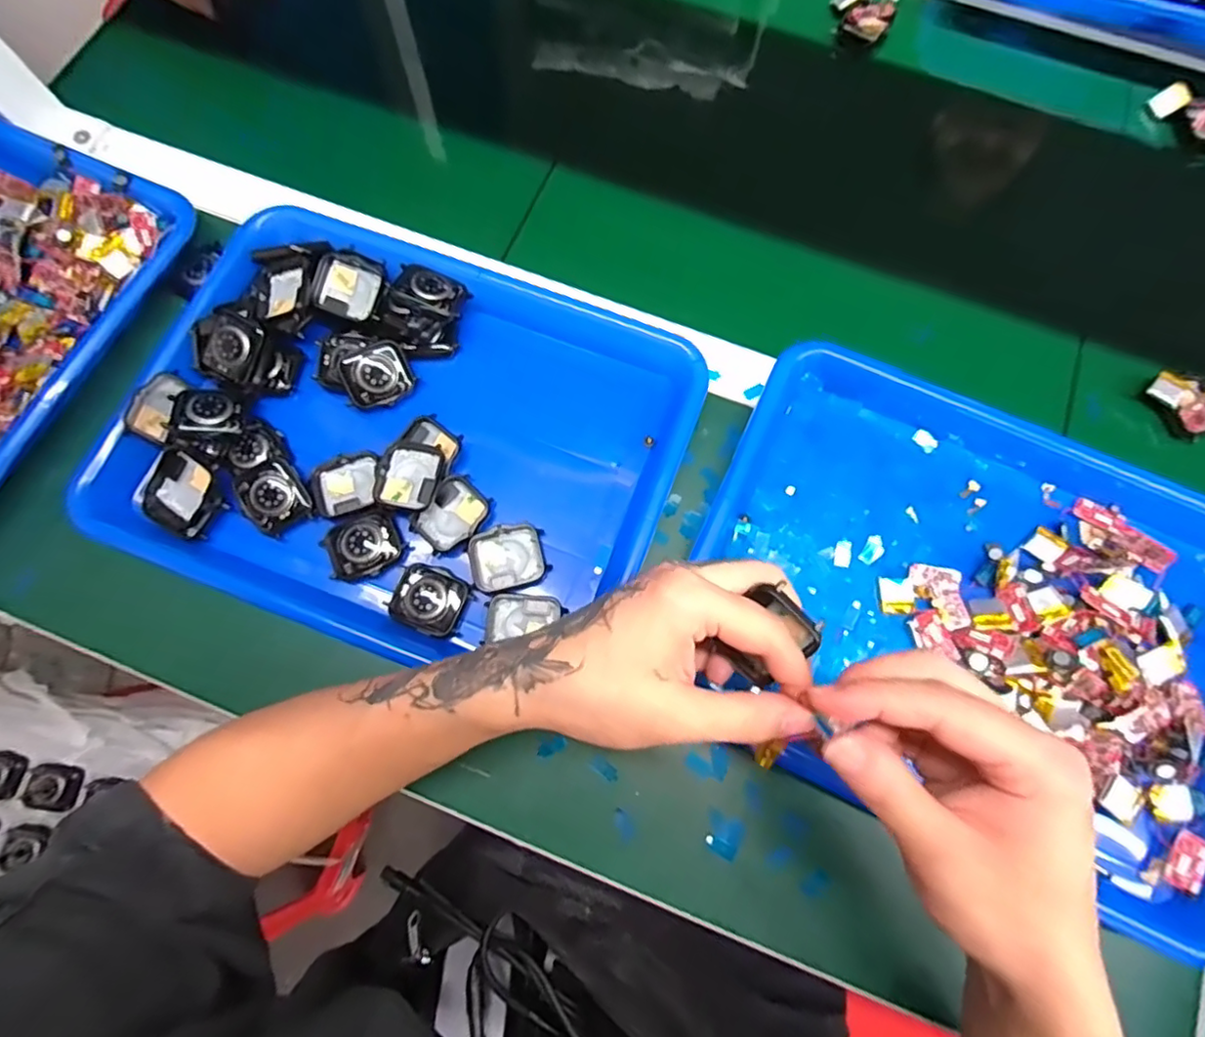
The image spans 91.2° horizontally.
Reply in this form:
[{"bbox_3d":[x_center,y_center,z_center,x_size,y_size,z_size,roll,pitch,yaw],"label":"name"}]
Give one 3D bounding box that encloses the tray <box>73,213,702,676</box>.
[{"bbox_3d":[-0.121,-0.052,0.372,0.326,0.040,0.252,20,76,5],"label":"tray"}]

